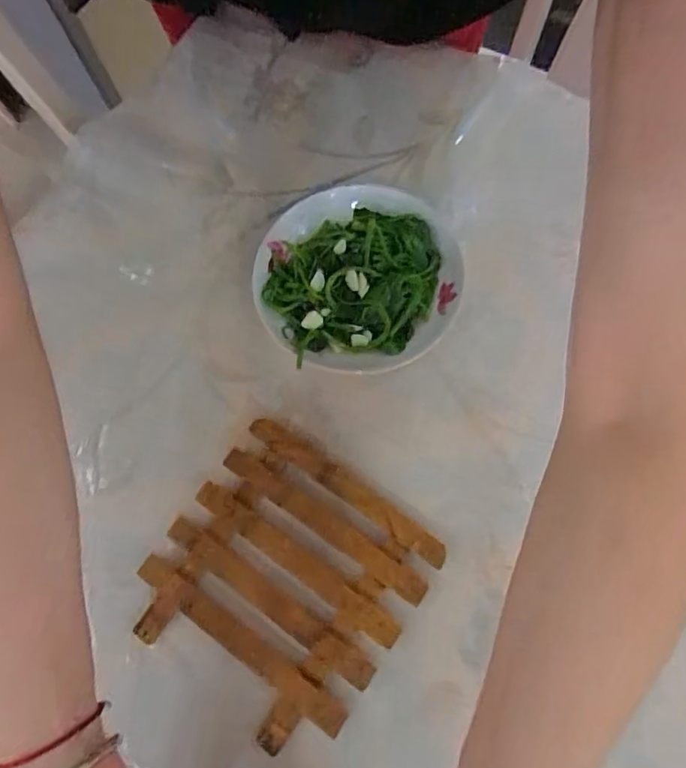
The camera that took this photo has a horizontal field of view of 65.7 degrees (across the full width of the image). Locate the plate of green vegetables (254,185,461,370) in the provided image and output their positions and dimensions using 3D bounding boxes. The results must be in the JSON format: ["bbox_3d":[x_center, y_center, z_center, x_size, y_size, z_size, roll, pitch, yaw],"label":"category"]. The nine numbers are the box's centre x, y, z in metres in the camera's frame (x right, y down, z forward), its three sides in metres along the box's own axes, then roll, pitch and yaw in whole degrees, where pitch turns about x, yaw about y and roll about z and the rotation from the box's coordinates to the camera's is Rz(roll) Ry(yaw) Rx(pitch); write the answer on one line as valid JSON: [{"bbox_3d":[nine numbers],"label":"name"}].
[{"bbox_3d":[0.012,-0.094,0.445,0.164,0.053,0.169,-1,71,2],"label":"plate of green vegetables"}]

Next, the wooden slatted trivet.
[{"bbox_3d":[-0.043,0.141,0.388,0.173,0.013,0.173,34,75,13],"label":"wooden slatted trivet"}]

